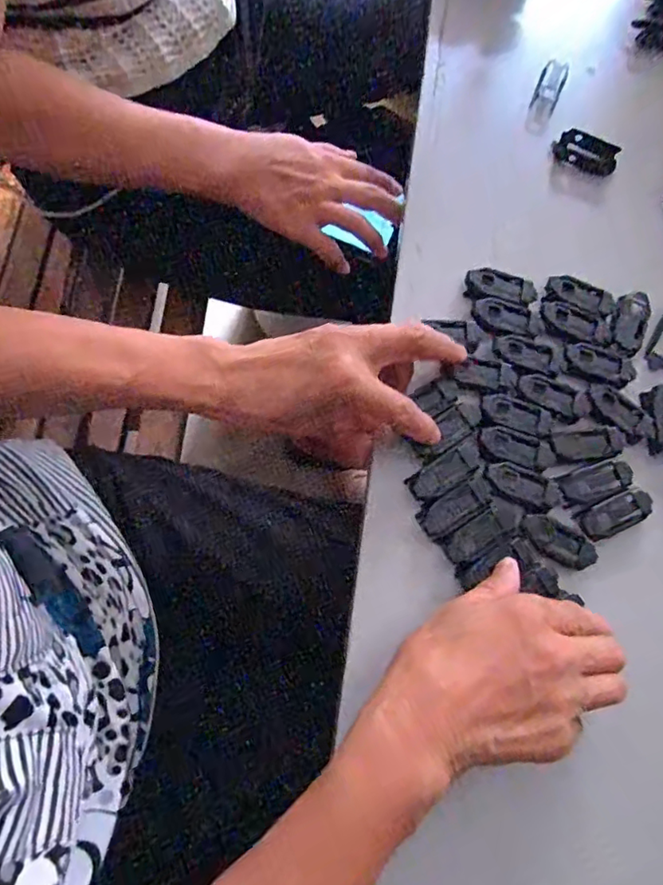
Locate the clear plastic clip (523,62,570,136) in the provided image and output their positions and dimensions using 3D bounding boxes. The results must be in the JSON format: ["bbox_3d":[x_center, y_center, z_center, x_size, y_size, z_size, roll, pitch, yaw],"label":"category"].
[{"bbox_3d":[0.171,-0.275,0.447,0.020,0.010,0.068,25,74,1],"label":"clear plastic clip"}]

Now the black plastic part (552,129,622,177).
[{"bbox_3d":[0.197,-0.225,0.433,0.048,0.006,0.027,25,74,1],"label":"black plastic part"}]

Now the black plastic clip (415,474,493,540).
[{"bbox_3d":[0.079,0.041,0.354,0.051,0.007,0.021,-30,80,-12],"label":"black plastic clip"}]

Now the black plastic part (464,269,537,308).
[{"bbox_3d":[0.119,-0.109,0.391,0.049,0.008,0.023,9,74,-3],"label":"black plastic part"}]

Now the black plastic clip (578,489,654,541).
[{"bbox_3d":[0.184,0.046,0.360,0.052,0.005,0.021,-19,78,-10],"label":"black plastic clip"}]

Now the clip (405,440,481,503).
[{"bbox_3d":[0.073,0.020,0.359,0.049,0.008,0.021,-32,80,-13],"label":"clip"}]

